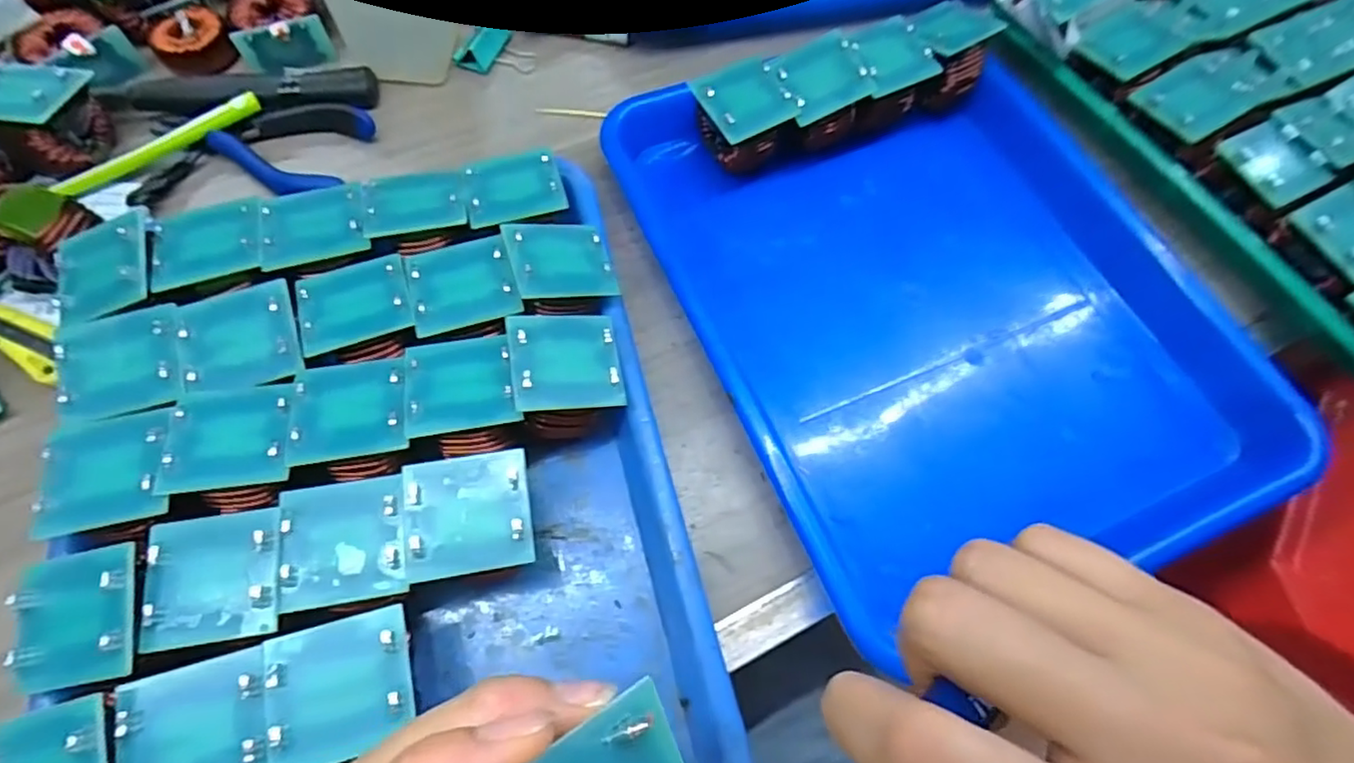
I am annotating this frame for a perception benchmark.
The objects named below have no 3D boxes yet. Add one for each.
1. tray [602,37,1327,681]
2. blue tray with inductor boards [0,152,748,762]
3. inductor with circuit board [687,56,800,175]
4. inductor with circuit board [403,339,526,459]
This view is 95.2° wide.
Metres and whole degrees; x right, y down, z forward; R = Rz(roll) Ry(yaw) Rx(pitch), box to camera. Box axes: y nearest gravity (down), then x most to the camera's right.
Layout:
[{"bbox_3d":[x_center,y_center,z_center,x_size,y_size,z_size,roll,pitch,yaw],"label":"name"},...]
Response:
[{"bbox_3d":[0.143,-0.049,0.327,0.272,0.032,0.295,-17,68,-9],"label":"tray"},{"bbox_3d":[-0.125,0.048,0.262,0.235,0.057,0.294,-13,67,-7],"label":"blue tray with inductor boards"},{"bbox_3d":[0.036,-0.147,0.355,0.048,0.046,0.045,-23,69,-11],"label":"inductor with circuit board"},{"bbox_3d":[-0.092,0.005,0.269,0.045,0.026,0.047,-9,67,-6],"label":"inductor with circuit board"}]

